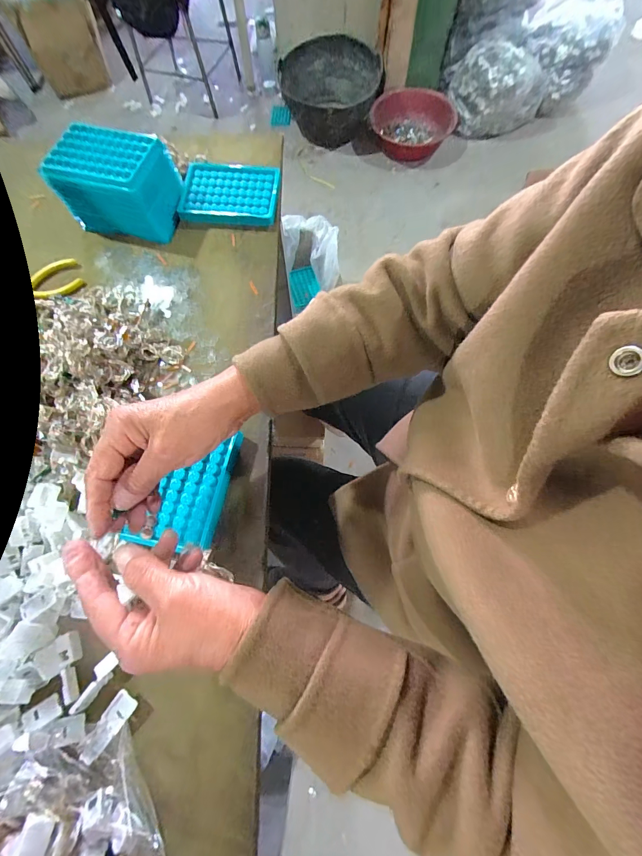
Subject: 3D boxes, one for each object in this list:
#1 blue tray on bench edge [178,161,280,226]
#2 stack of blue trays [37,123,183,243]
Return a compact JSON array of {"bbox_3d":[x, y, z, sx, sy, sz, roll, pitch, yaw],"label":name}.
[{"bbox_3d":[-0.127,-0.330,0.494,0.131,0.021,0.092,1,70,0],"label":"blue tray on bench edge"},{"bbox_3d":[-0.262,-0.319,0.459,0.128,0.083,0.090,14,71,5],"label":"stack of blue trays"}]

